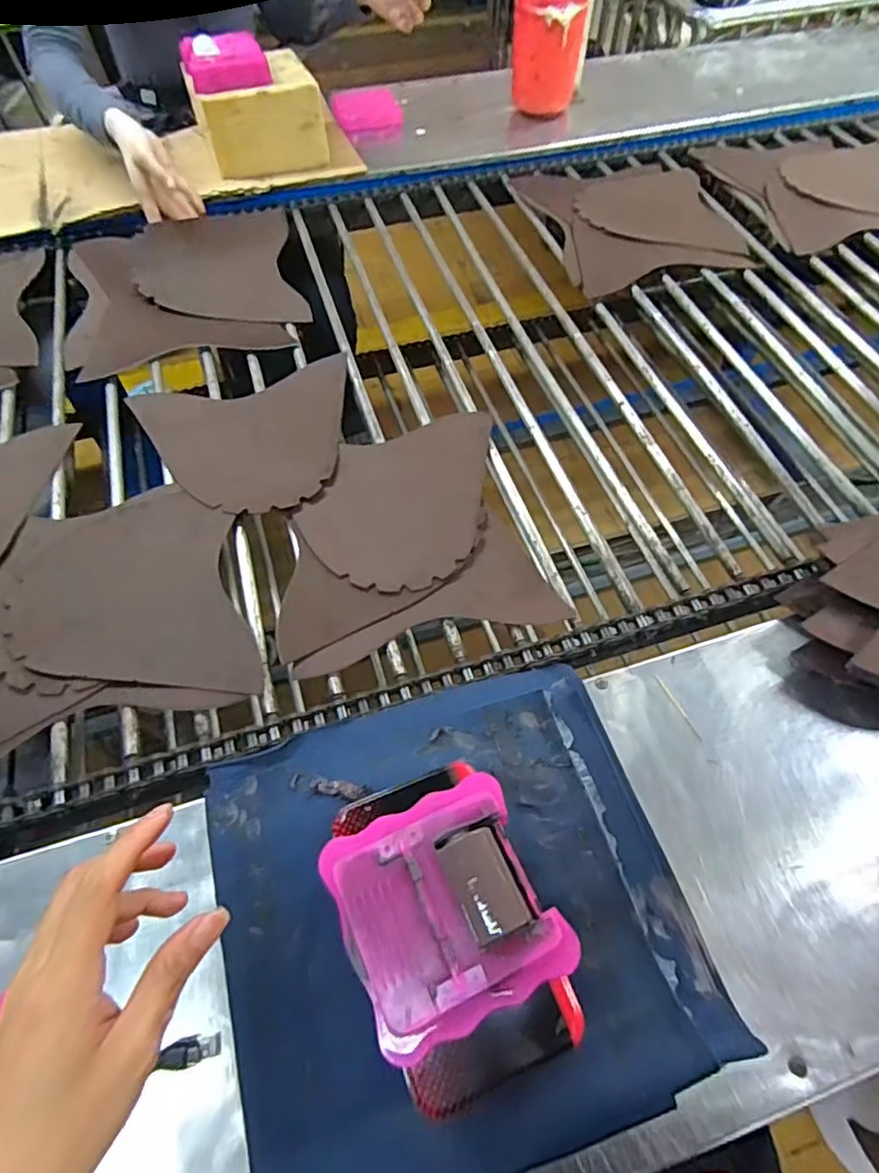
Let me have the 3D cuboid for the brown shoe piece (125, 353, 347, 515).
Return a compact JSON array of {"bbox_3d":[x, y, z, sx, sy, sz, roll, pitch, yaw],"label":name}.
[{"bbox_3d":[-0.205,-0.164,0.699,0.234,0.008,0.201,-16,61,-10],"label":"brown shoe piece"}]

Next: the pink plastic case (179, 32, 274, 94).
[{"bbox_3d":[-0.310,-0.756,0.904,0.120,0.047,0.080,-10,59,-7],"label":"pink plastic case"}]

